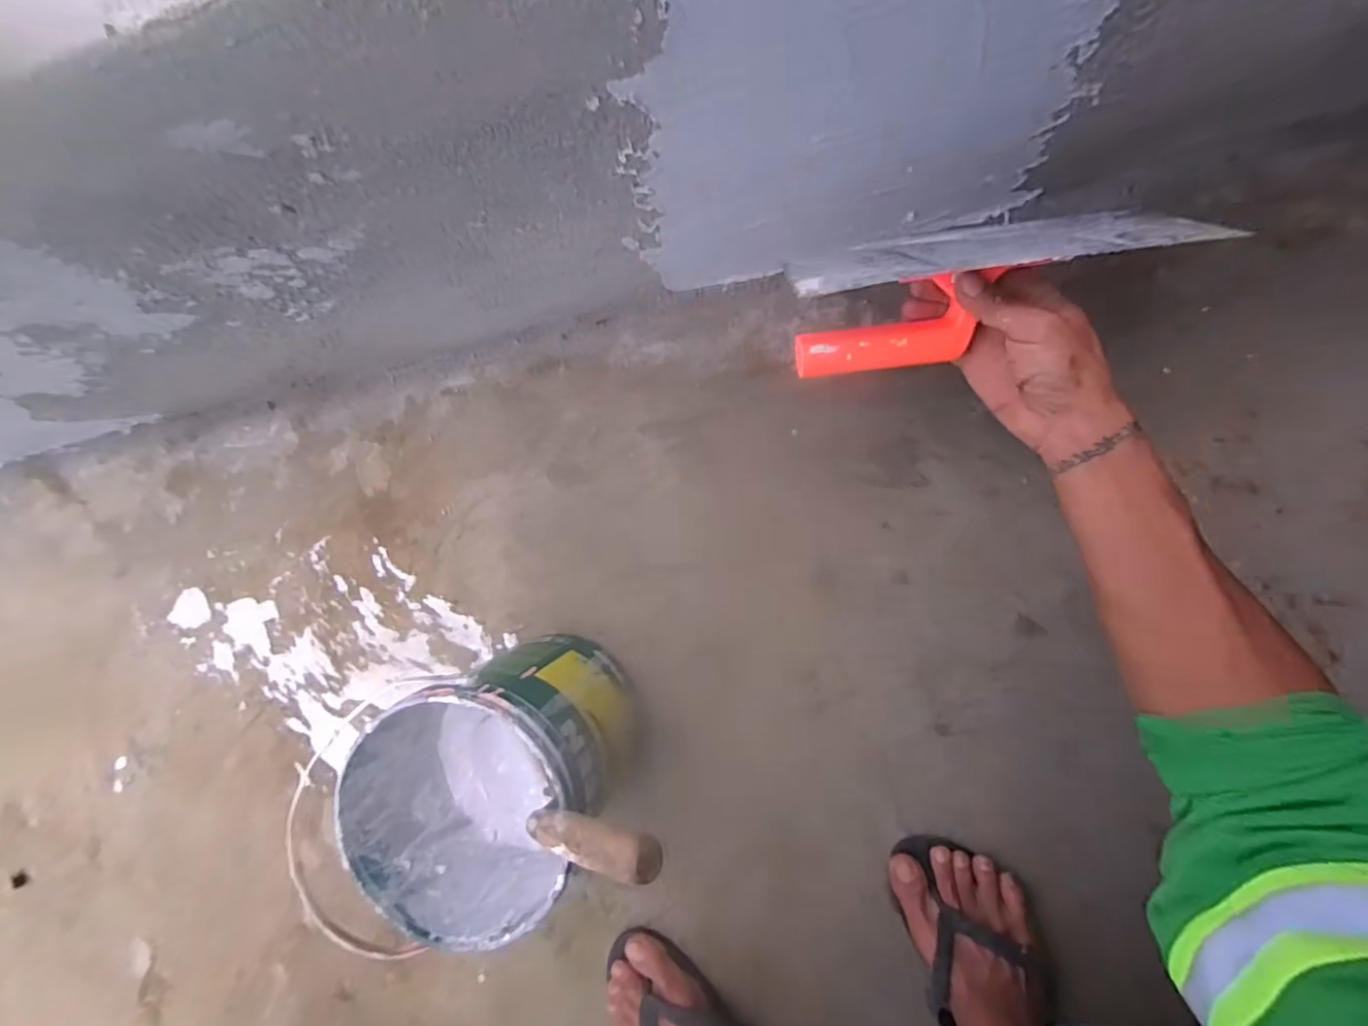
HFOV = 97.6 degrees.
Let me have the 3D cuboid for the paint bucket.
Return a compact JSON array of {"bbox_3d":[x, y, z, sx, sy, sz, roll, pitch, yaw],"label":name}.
[{"bbox_3d":[-0.140,0.208,0.502,0.169,0.208,0.172,-22,85,9],"label":"paint bucket"}]

